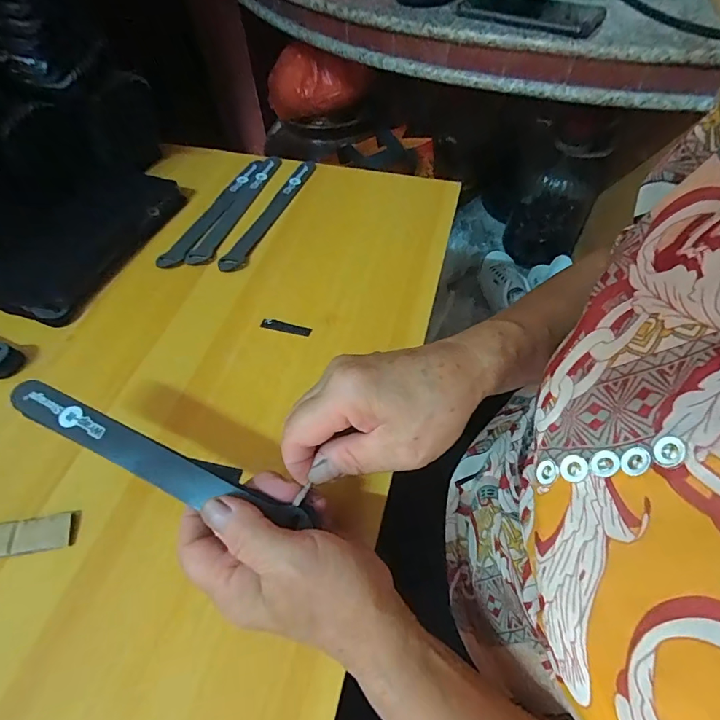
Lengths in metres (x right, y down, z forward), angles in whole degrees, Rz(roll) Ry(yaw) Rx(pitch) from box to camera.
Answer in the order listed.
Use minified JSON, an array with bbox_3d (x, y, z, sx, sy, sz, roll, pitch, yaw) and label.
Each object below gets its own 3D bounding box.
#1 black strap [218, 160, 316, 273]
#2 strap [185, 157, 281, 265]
[{"bbox_3d":[-0.092,-0.159,0.470,0.023,0.004,0.196,16,57,13],"label":"black strap"},{"bbox_3d":[-0.130,-0.168,0.479,0.025,0.004,0.195,13,56,12],"label":"strap"}]

